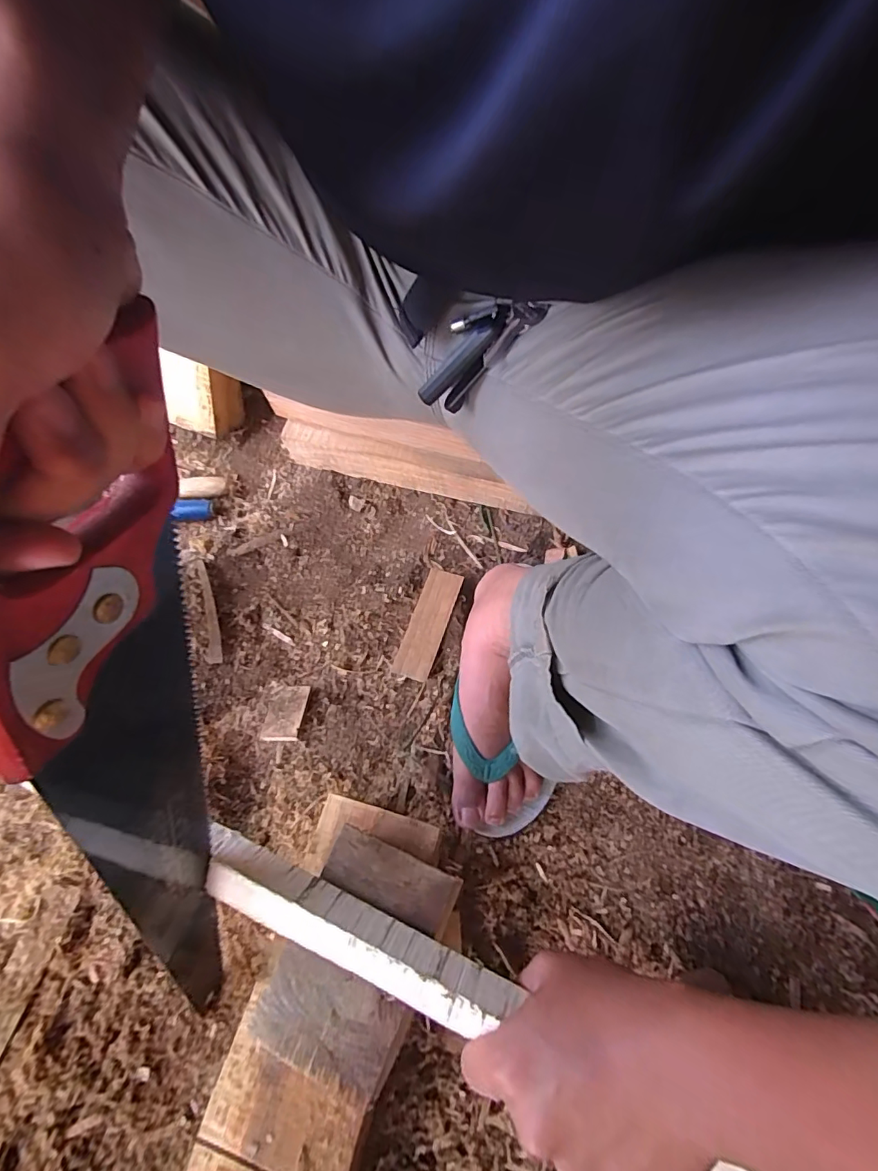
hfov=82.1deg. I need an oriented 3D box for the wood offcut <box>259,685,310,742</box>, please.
[{"bbox_3d":[-0.151,0.126,0.497,0.037,0.015,0.057,6,61,0],"label":"wood offcut"}]

